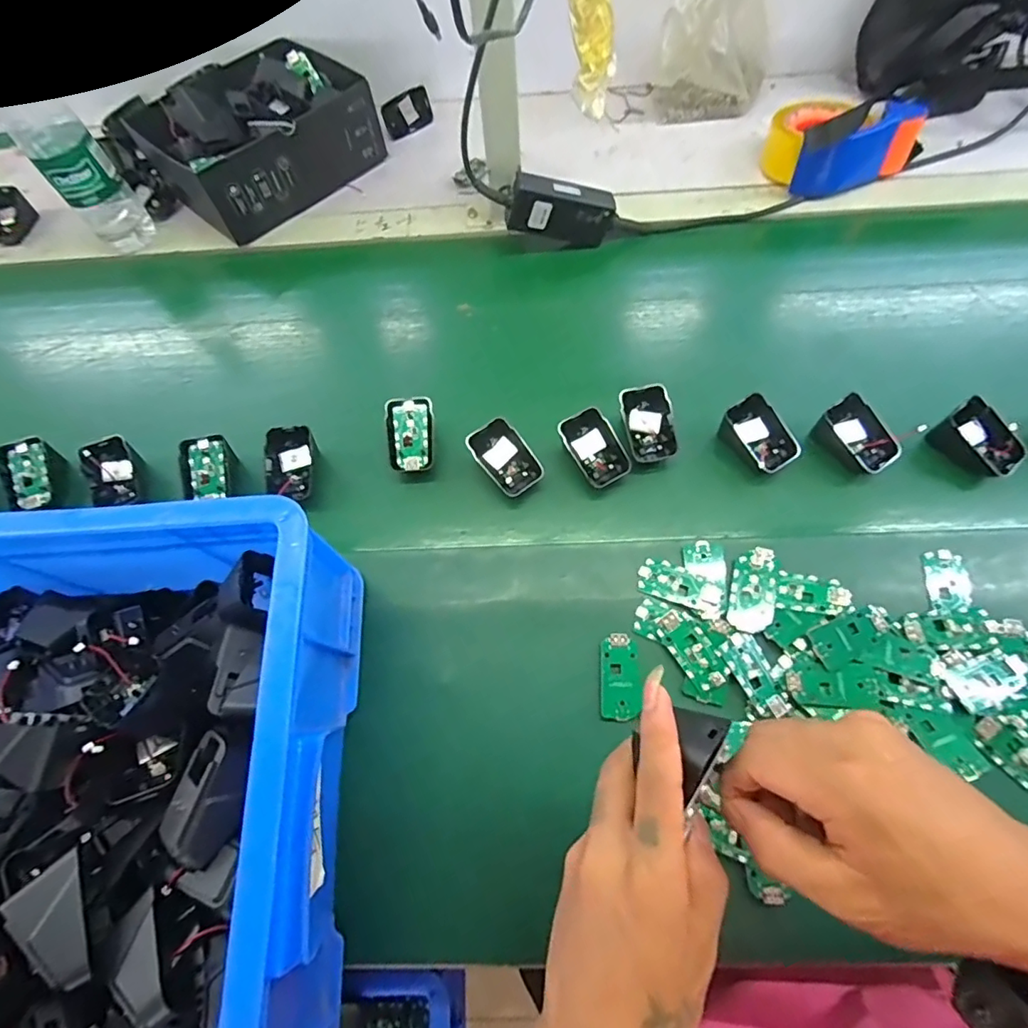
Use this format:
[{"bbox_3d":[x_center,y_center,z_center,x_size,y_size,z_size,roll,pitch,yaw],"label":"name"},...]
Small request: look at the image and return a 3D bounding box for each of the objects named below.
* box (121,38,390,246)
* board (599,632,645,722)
[{"bbox_3d":[-0.312,-0.477,0.667,0.188,0.092,0.252,40,74,18],"label":"box"},{"bbox_3d":[0.084,0.127,0.416,0.033,0.009,0.064,3,67,4],"label":"board"}]

